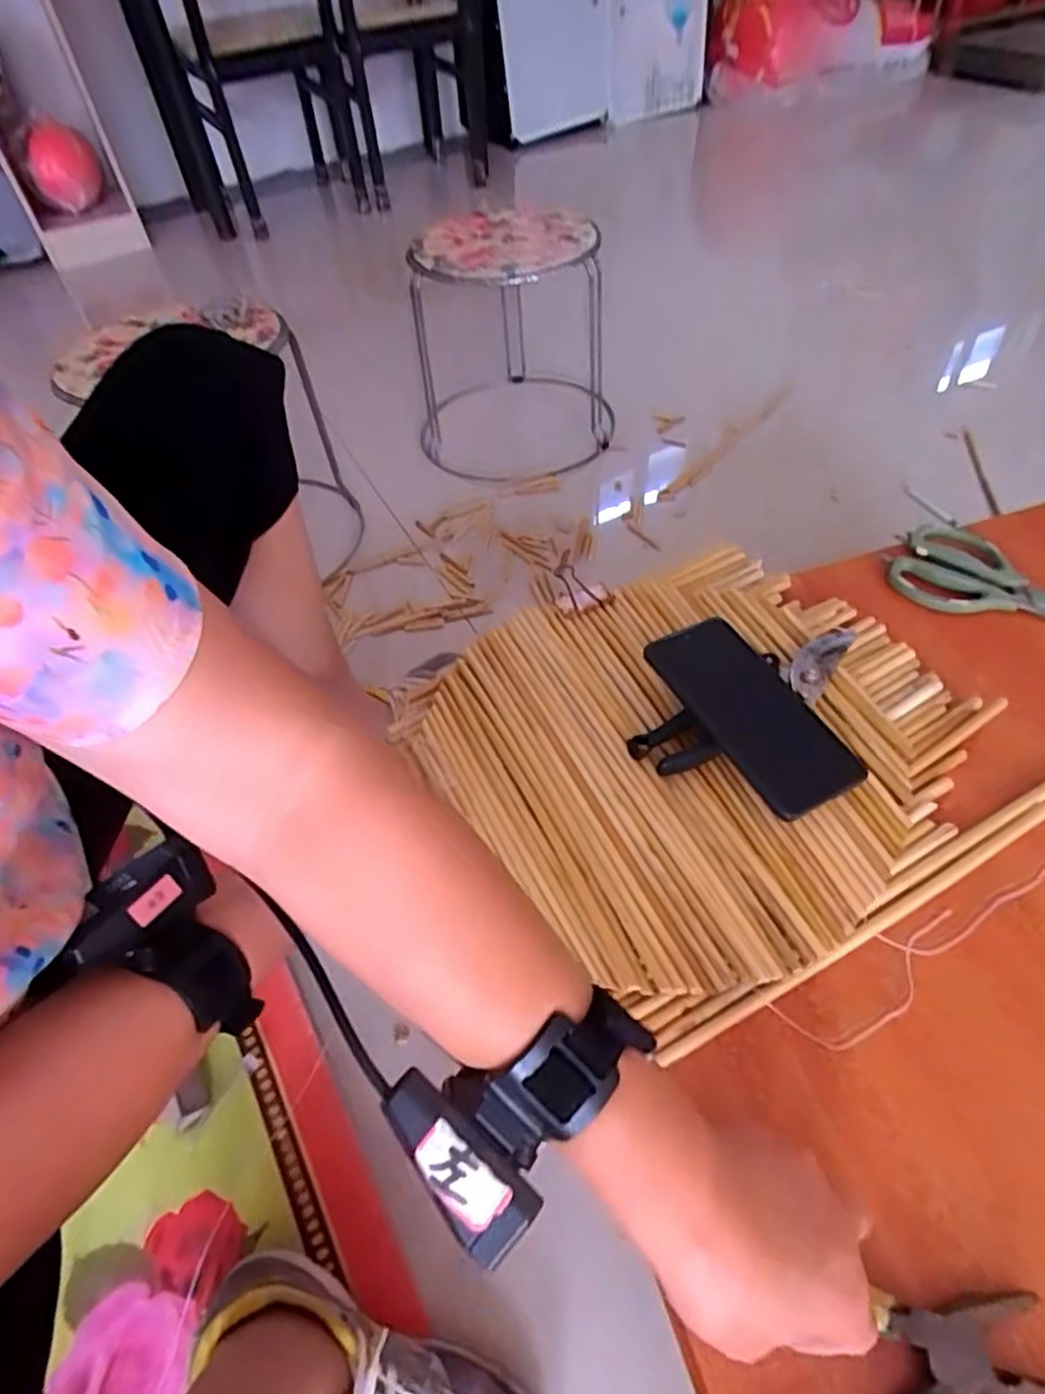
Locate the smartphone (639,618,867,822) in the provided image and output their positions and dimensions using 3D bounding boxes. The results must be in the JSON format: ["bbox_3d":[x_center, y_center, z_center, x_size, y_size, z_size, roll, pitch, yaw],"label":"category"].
[{"bbox_3d":[0.163,0.009,0.507,0.074,0.011,0.157,-28,65,-12],"label":"smartphone"}]

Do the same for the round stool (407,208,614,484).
[{"bbox_3d":[-0.026,-0.596,1.185,0.346,0.322,0.359,1,50,6],"label":"round stool"}]

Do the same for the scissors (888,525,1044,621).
[{"bbox_3d":[0.439,-0.100,0.624,0.206,0.012,0.103,18,54,19],"label":"scissors"}]

